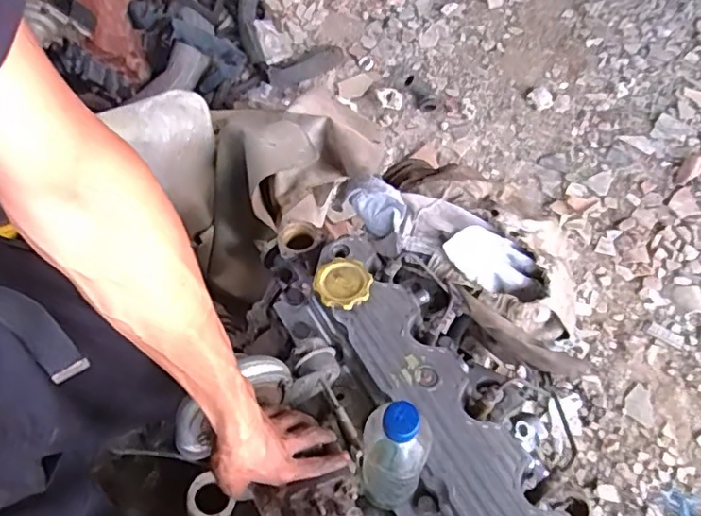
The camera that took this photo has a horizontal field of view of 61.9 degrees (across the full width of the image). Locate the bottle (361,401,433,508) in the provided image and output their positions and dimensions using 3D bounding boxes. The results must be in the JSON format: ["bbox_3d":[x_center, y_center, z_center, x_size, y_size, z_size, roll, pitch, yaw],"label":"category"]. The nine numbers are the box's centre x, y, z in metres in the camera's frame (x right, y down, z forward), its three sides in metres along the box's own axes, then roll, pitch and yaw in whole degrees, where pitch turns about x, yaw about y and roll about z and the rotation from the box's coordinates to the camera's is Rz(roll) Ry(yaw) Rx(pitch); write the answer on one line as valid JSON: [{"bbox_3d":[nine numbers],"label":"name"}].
[{"bbox_3d":[0.040,0.202,0.579,0.061,0.200,0.075,14,67,9],"label":"bottle"}]

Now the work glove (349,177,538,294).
[{"bbox_3d":[0.122,-0.030,0.870,0.303,0.075,0.104,26,67,14],"label":"work glove"}]

